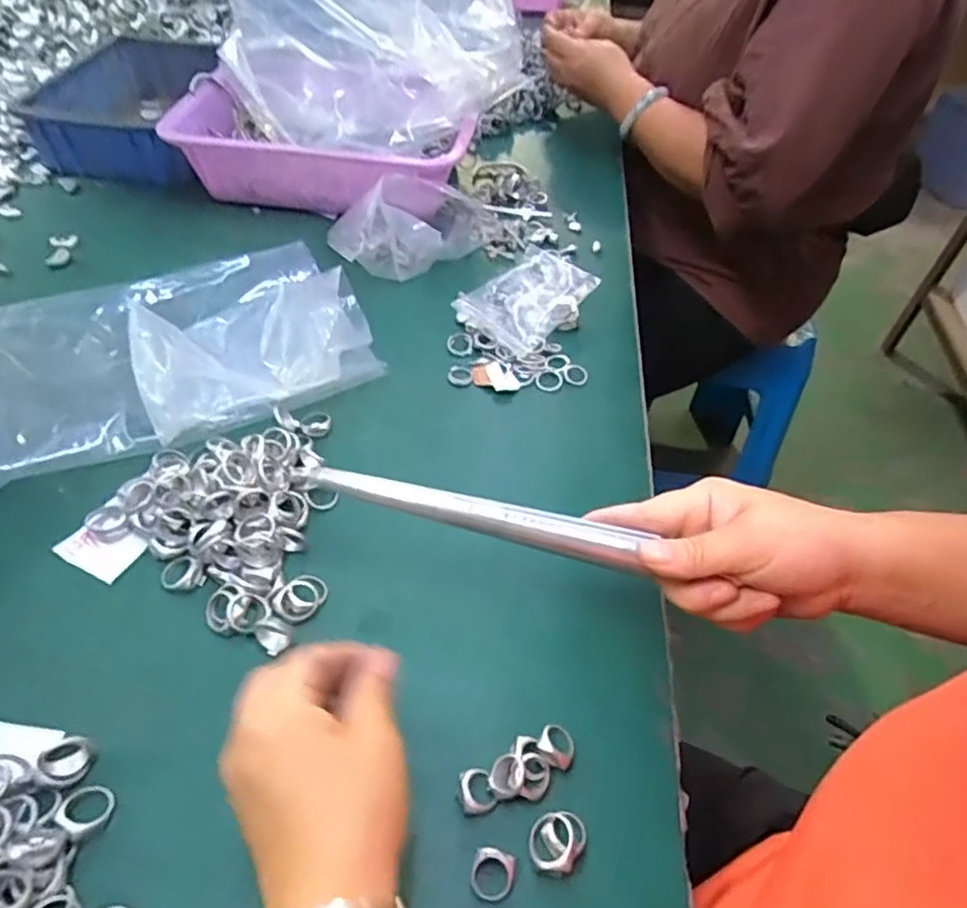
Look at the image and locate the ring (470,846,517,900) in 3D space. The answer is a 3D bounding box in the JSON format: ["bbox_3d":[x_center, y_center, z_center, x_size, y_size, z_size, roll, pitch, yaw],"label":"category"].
[{"bbox_3d":[0.005,0.195,0.298,0.021,0.006,0.021,3,49,-4],"label":"ring"}]

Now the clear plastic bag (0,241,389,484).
[{"bbox_3d":[-0.252,-0.101,0.516,0.297,0.062,0.234,-23,51,-21],"label":"clear plastic bag"}]

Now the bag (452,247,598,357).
[{"bbox_3d":[0.044,-0.144,0.583,0.090,0.022,0.124,38,57,25],"label":"bag"}]

